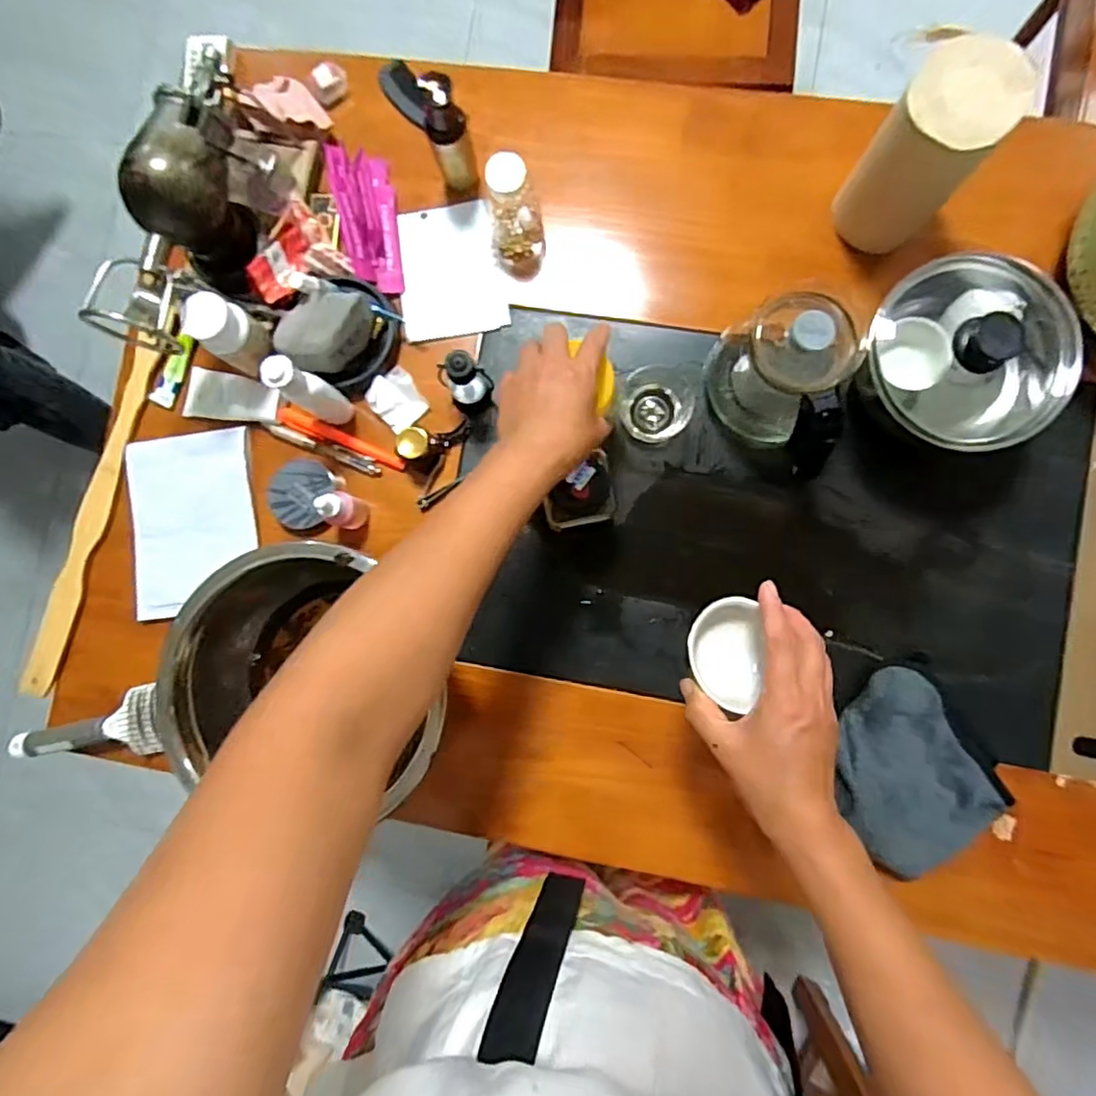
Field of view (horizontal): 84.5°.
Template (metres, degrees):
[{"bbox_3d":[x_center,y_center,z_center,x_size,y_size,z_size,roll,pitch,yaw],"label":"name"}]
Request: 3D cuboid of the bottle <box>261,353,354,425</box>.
[{"bbox_3d":[-0.225,-0.148,0.575,0.029,0.123,0.032,34,90,6],"label":"bottle"}]

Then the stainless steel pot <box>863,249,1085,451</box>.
[{"bbox_3d":[0.356,-0.162,0.533,0.154,0.128,0.159,0,87,5],"label":"stainless steel pot"}]

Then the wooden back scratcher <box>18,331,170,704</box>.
[{"bbox_3d":[-0.486,-0.036,0.640,0.030,0.014,0.396,17,88,6],"label":"wooden back scratcher"}]

